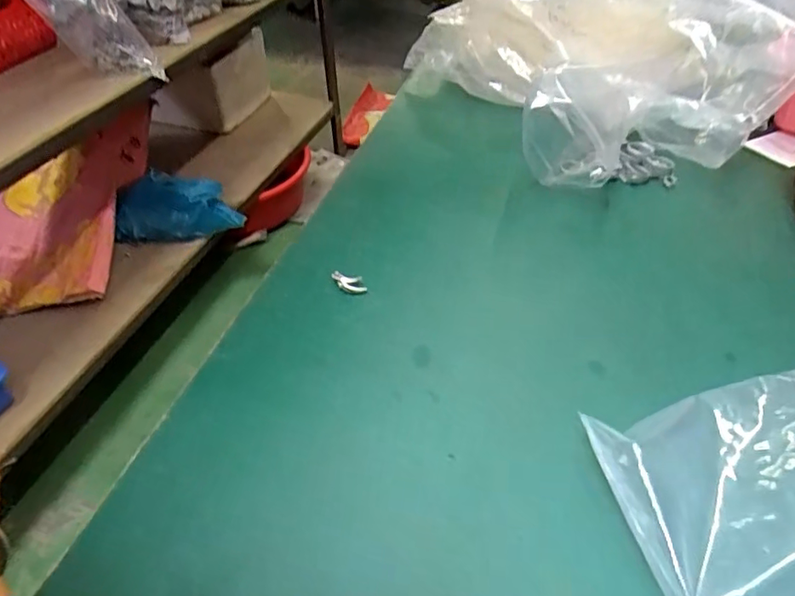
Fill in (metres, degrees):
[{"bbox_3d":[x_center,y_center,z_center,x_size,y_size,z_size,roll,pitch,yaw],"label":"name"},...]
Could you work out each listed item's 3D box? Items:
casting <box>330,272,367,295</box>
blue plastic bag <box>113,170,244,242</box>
[{"bbox_3d":[-0.035,-0.012,0.395,0.027,0.005,0.014,27,49,7],"label":"casting"},{"bbox_3d":[-0.493,-0.200,1.208,0.273,0.114,0.133,4,45,6],"label":"blue plastic bag"}]

